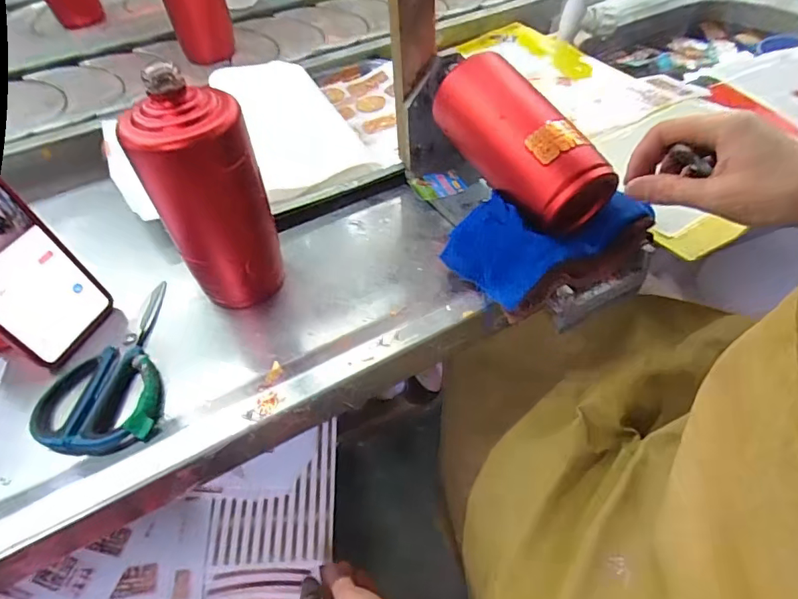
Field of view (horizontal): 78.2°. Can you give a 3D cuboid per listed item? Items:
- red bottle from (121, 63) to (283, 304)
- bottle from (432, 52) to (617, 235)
[{"bbox_3d":[-0.146,-0.077,0.394,0.075,0.186,0.074,1,51,4],"label":"red bottle"},{"bbox_3d":[0.101,-0.137,0.428,0.062,0.066,0.174,-27,64,-18],"label":"bottle"}]

